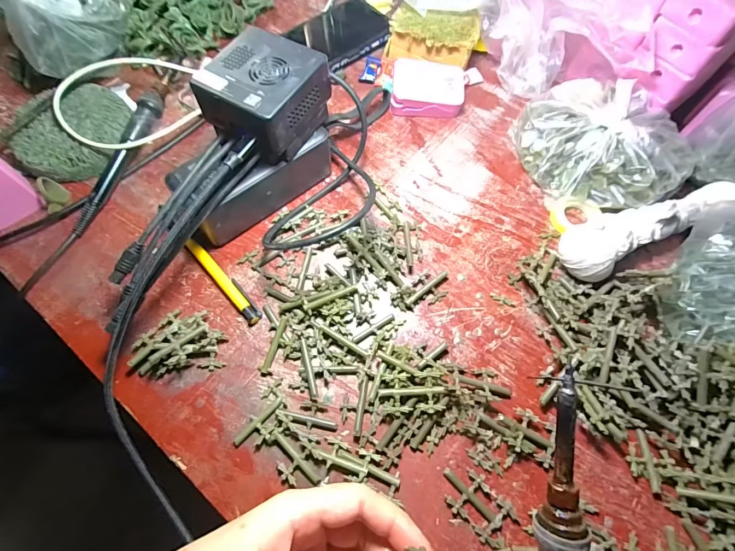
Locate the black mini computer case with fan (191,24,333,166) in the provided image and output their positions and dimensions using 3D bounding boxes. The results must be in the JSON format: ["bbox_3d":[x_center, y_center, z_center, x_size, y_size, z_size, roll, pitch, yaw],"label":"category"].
[{"bbox_3d":[-0.081,-0.141,0.298,0.076,0.048,0.079,31,70,12],"label":"black mini computer case with fan"}]

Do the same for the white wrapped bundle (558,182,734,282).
[{"bbox_3d":[0.225,-0.040,0.315,0.150,0.042,0.046,-25,69,-10],"label":"white wrapped bundle"}]

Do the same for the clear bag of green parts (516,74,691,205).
[{"bbox_3d":[0.207,-0.118,0.341,0.142,0.052,0.104,42,73,16],"label":"clear bag of green parts"}]

